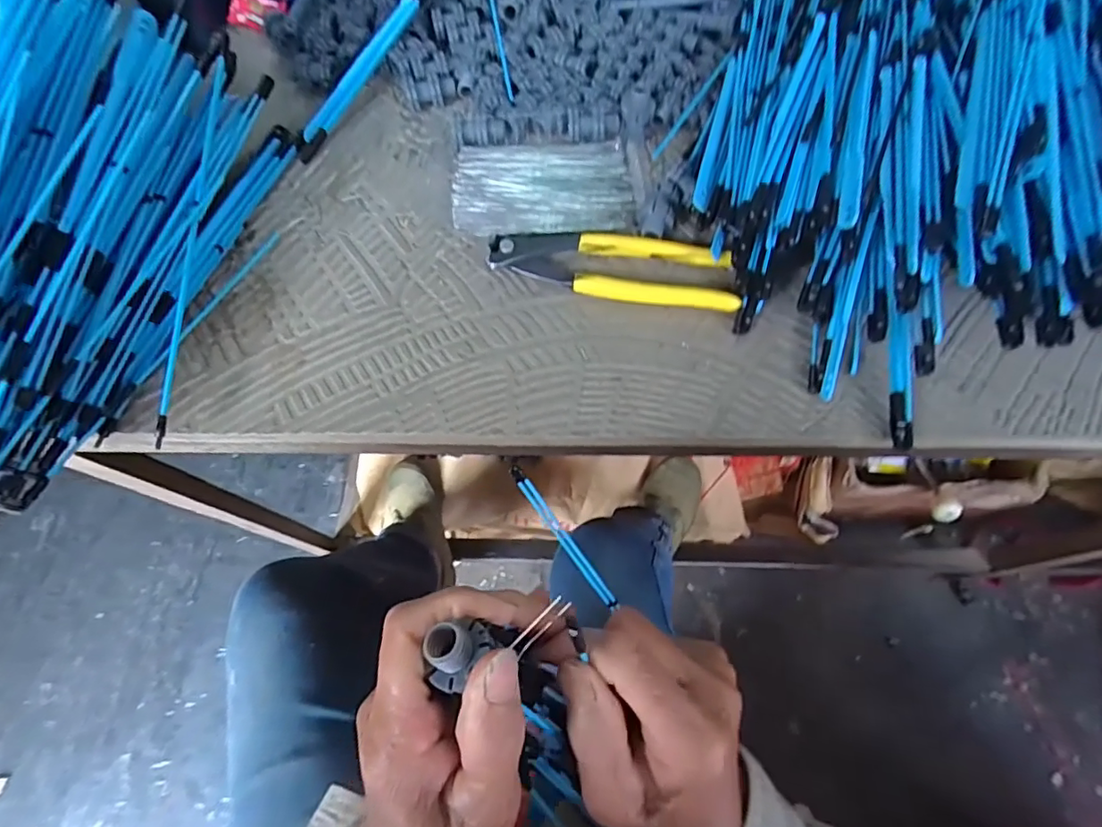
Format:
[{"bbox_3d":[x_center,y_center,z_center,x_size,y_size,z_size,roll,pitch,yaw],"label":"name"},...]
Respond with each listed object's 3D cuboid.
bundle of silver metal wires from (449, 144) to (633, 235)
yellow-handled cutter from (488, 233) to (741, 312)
[{"bbox_3d":[-0.006,-0.162,0.401,0.124,0.005,0.078,-3,68,0],"label":"bundle of silver metal wires"},{"bbox_3d":[0.041,-0.098,0.370,0.161,0.015,0.046,11,68,6],"label":"yellow-handled cutter"}]

